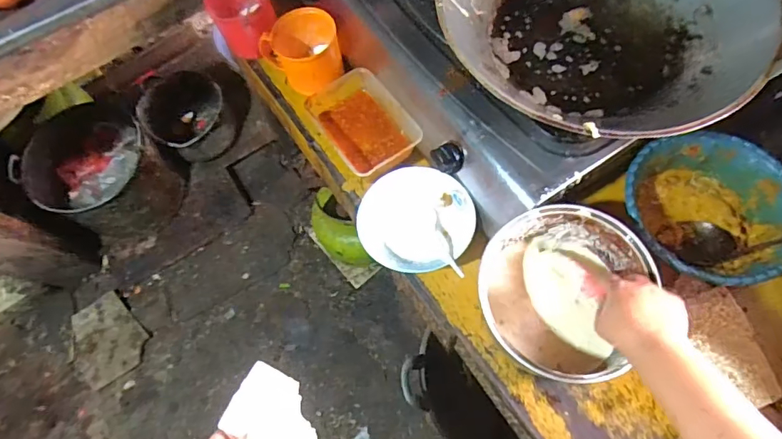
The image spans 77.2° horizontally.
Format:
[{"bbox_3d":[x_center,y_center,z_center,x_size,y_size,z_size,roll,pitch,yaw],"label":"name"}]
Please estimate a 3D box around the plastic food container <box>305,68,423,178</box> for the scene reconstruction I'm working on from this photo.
[{"bbox_3d":[-0.042,-0.138,0.760,0.121,0.066,0.173,-33,71,-12],"label":"plastic food container"}]

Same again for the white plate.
[{"bbox_3d":[0.034,-0.003,0.700,0.158,0.029,0.156,0,68,1],"label":"white plate"}]

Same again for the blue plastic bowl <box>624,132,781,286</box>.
[{"bbox_3d":[0.425,-0.007,0.666,0.214,0.068,0.206,-13,68,-4],"label":"blue plastic bowl"}]

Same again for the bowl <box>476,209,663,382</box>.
[{"bbox_3d":[0.200,0.091,0.611,0.181,0.099,0.205,18,69,8],"label":"bowl"}]

